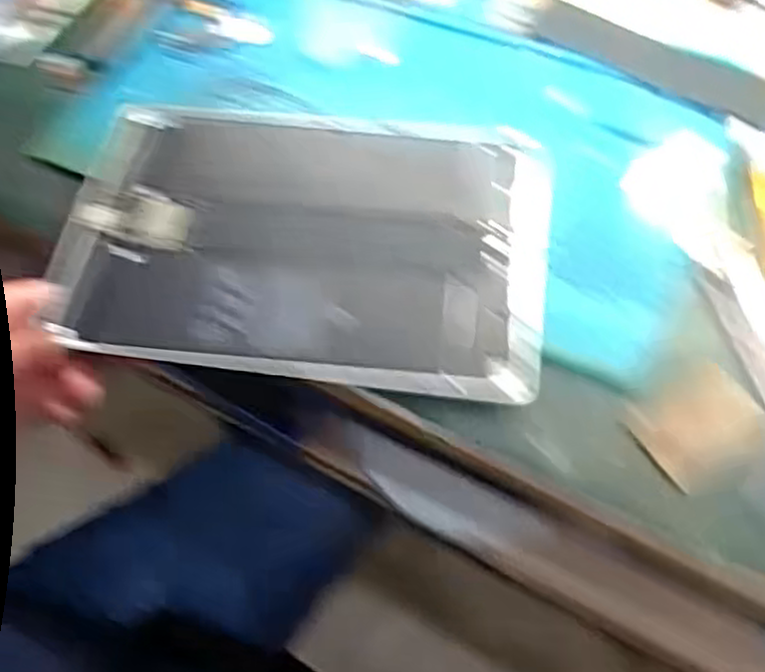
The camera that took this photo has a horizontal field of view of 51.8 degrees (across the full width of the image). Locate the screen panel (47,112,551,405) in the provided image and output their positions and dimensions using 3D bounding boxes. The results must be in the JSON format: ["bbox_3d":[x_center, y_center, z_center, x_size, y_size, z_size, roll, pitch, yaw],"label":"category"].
[{"bbox_3d":[-0.043,-0.054,0.430,0.257,0.012,0.170,6,60,7],"label":"screen panel"}]

